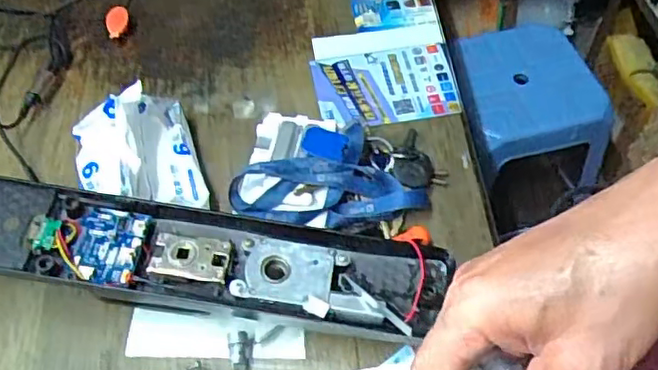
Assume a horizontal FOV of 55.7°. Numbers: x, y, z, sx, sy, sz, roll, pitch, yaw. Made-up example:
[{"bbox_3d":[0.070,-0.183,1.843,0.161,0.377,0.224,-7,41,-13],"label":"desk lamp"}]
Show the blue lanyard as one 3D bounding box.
[{"bbox_3d":[-0.003,0.001,0.515,0.150,0.029,0.075,-16,55,-6],"label":"blue lanyard"}]

